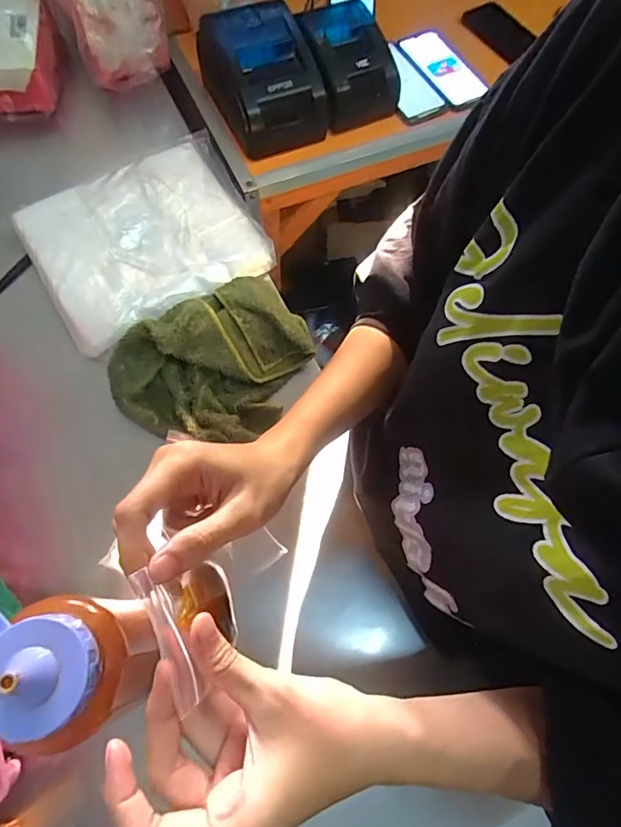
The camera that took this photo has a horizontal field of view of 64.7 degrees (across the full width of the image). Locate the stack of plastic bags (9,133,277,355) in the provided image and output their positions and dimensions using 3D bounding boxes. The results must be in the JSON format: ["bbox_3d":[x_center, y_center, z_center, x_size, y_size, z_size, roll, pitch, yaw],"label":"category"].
[{"bbox_3d":[-0.198,-0.221,0.600,0.268,0.033,0.214,-31,73,-14],"label":"stack of plastic bags"}]

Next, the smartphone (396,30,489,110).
[{"bbox_3d":[0.216,-0.555,0.785,0.090,0.011,0.165,-27,76,-12],"label":"smartphone"}]

